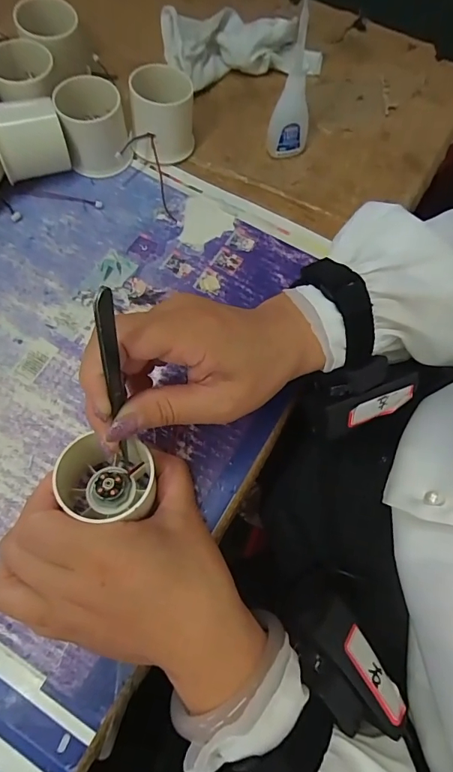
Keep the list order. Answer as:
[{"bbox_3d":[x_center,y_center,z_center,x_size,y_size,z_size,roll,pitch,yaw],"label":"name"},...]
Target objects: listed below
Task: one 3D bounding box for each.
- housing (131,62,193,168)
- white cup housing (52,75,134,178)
[{"bbox_3d":[-0.053,-0.222,0.353,0.047,0.053,0.047,5,67,-1],"label":"housing"},{"bbox_3d":[-0.106,-0.206,0.345,0.050,0.053,0.049,-11,69,-7],"label":"white cup housing"}]

